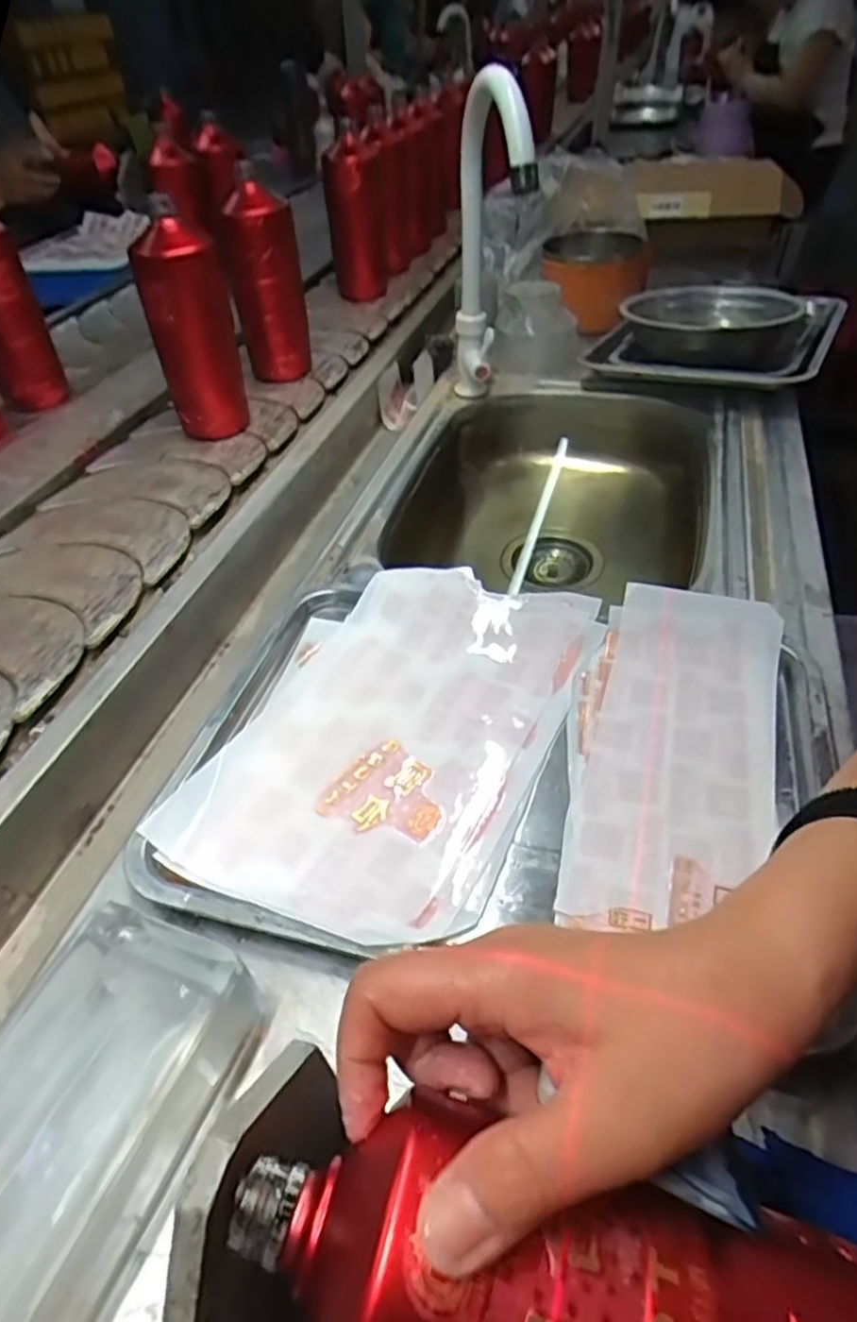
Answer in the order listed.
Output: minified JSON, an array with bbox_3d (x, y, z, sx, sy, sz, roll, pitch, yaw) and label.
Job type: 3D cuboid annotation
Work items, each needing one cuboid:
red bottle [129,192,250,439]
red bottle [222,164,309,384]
[{"bbox_3d":[-0.226,-0.316,0.698,0.078,0.189,0.057,-17,46,-13],"label":"red bottle"},{"bbox_3d":[-0.178,-0.411,0.792,0.079,0.184,0.072,-17,46,-13],"label":"red bottle"}]

